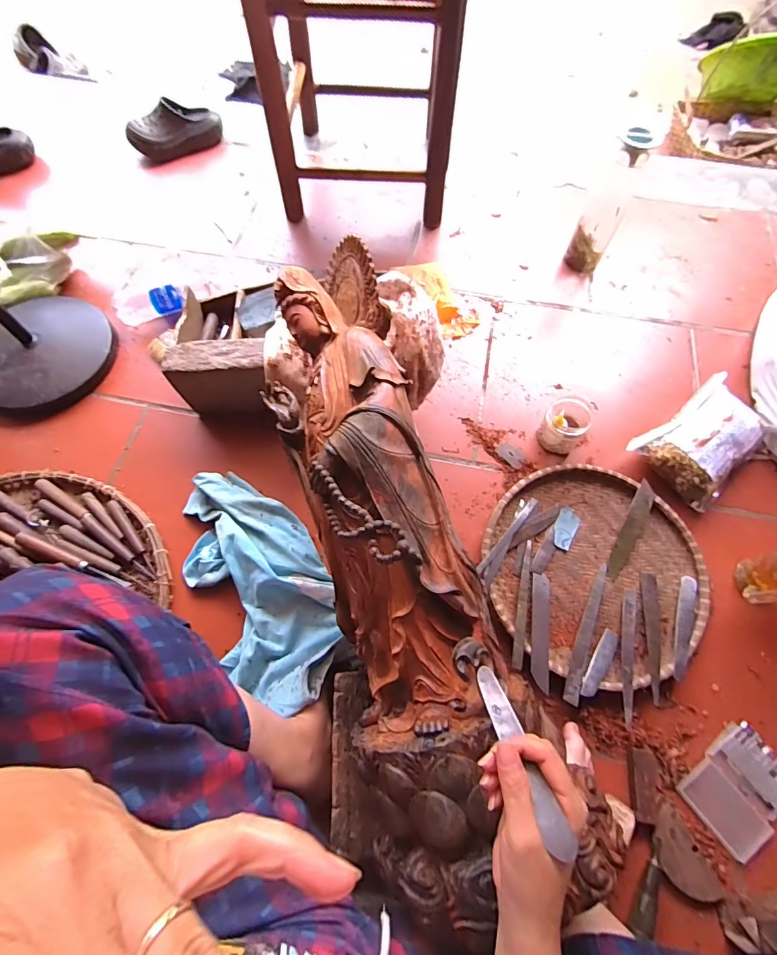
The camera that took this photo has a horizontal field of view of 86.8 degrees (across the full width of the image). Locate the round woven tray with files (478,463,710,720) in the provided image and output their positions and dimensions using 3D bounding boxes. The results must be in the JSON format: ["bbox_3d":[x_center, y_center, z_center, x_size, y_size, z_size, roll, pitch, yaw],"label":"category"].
[{"bbox_3d":[0.321,0.147,0.647,0.332,0.027,0.336,0,66,0],"label":"round woven tray with files"}]

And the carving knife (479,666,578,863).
[{"bbox_3d":[0.105,0.219,0.330,0.020,0.009,0.132,-17,44,-7],"label":"carving knife"}]

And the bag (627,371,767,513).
[{"bbox_3d":[0.548,-0.070,0.718,0.232,0.070,0.151,-40,72,-16],"label":"bag"}]

